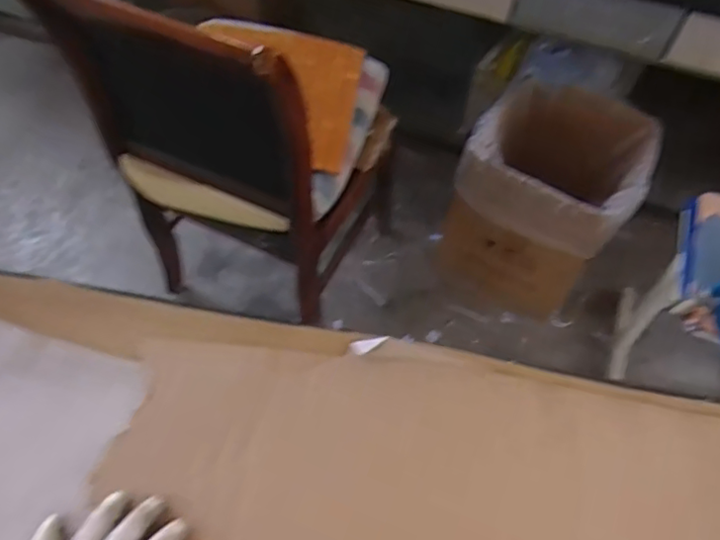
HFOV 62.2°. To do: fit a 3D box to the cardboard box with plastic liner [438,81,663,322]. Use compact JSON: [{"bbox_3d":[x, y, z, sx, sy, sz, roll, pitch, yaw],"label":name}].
[{"bbox_3d":[0.453,-0.182,1.489,0.378,0.375,0.394,27,59,14],"label":"cardboard box with plastic liner"}]

